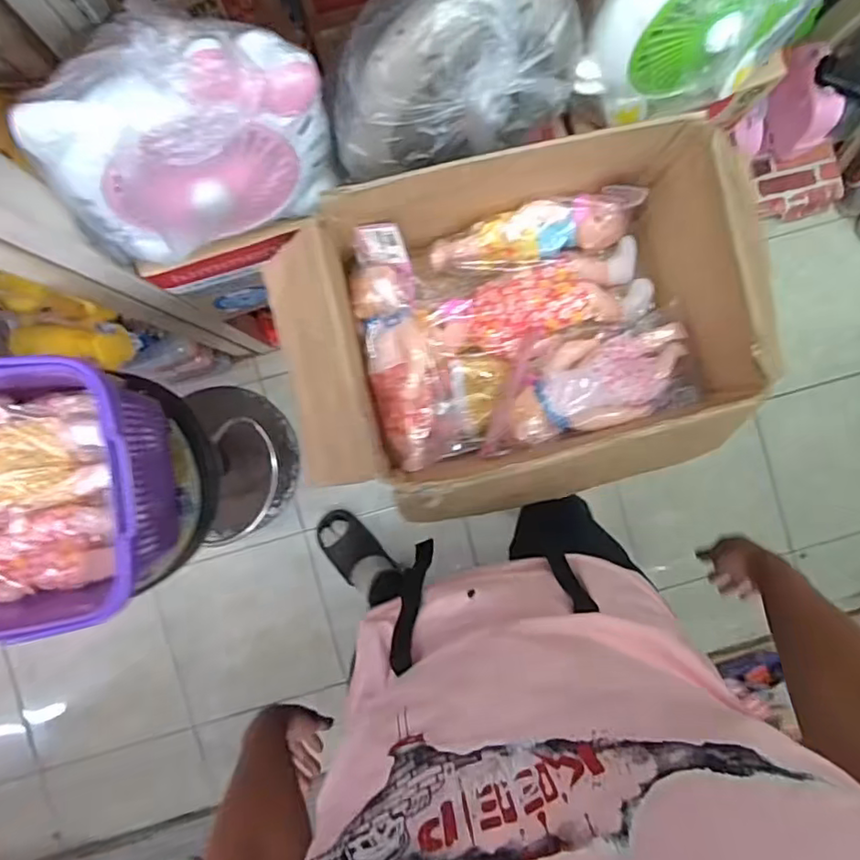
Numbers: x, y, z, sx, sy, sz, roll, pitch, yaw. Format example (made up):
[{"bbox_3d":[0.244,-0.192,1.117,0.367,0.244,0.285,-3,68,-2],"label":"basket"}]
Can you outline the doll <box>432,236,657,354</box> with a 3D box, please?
[{"bbox_3d":[0.144,-0.164,0.782,0.286,0.055,0.098,-17,92,-1],"label":"doll"}]

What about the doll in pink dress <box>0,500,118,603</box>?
[{"bbox_3d":[-0.510,0.153,0.712,0.250,0.059,0.101,-11,92,-1],"label":"doll in pink dress"}]

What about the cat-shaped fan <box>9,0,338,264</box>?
[{"bbox_3d":[-0.227,-0.266,0.572,0.253,0.241,0.099,-30,92,-1],"label":"cat-shaped fan"}]

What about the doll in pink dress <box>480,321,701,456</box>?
[{"bbox_3d":[0.188,-0.064,0.737,0.265,0.079,0.121,-15,92,-1],"label":"doll in pink dress"}]

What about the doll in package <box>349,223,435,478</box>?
[{"bbox_3d":[-0.042,-0.092,0.711,0.072,0.071,0.273,-9,92,-1],"label":"doll in package"}]

